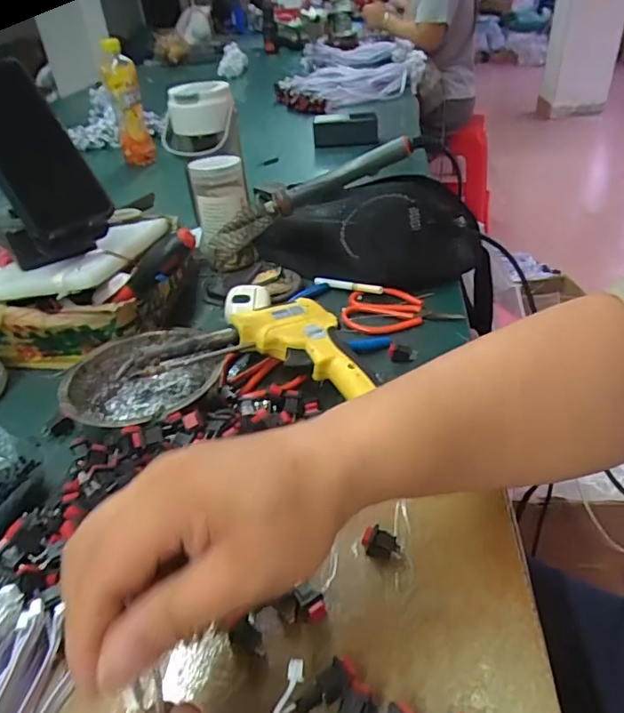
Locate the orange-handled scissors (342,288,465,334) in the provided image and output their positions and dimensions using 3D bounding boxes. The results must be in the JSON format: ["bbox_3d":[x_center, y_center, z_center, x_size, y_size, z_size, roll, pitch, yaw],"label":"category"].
[{"bbox_3d":[0.088,-0.048,0.528,0.113,0.008,0.069,-1,37,6],"label":"orange-handled scissors"}]

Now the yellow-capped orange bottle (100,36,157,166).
[{"bbox_3d":[-0.351,-0.477,0.995,0.059,0.213,0.055,-17,38,-15],"label":"yellow-capped orange bottle"}]

